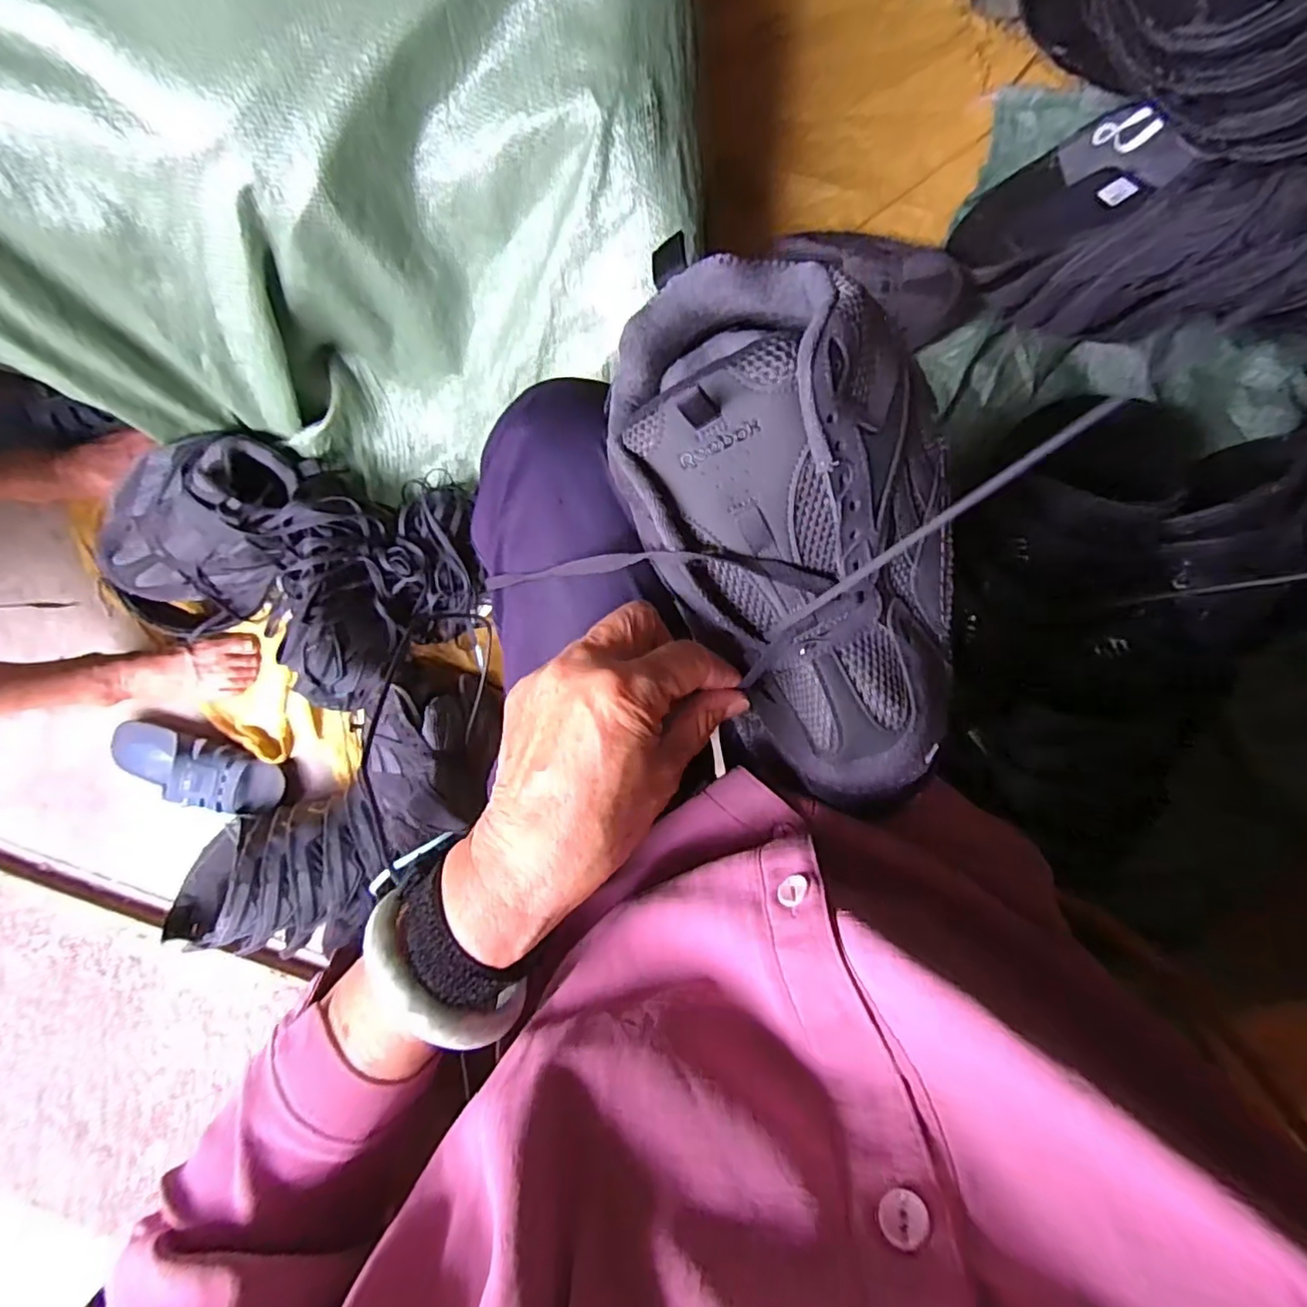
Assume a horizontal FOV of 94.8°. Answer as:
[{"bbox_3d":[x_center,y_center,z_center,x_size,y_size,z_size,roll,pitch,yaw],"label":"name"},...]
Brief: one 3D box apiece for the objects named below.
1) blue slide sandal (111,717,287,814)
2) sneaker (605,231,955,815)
[{"bbox_3d":[-0.624,0.157,0.800,0.235,0.057,0.088,16,97,2],"label":"blue slide sandal"},{"bbox_3d":[0.071,-0.047,0.280,0.132,0.108,0.245,-20,94,6],"label":"sneaker"}]

